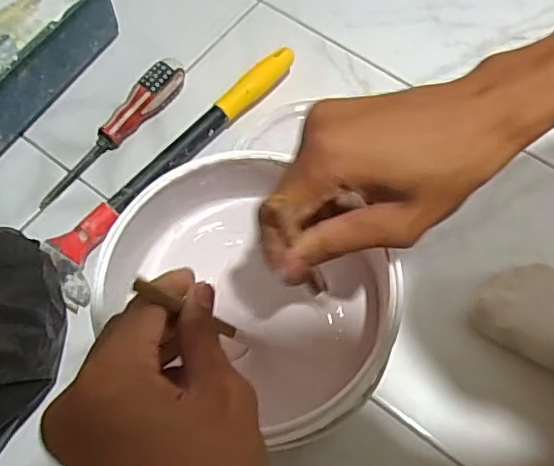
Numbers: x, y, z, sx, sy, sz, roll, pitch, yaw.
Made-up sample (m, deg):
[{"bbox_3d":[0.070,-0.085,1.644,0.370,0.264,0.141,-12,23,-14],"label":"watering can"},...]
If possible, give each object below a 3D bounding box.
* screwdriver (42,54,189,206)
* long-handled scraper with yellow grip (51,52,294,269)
[{"bbox_3d":[-0.168,-0.103,0.579,0.025,0.032,0.195,39,82,17],"label":"screwdriver"},{"bbox_3d":[-0.094,-0.083,0.561,0.034,0.038,0.303,42,71,18],"label":"long-handled scraper with yellow grip"}]

